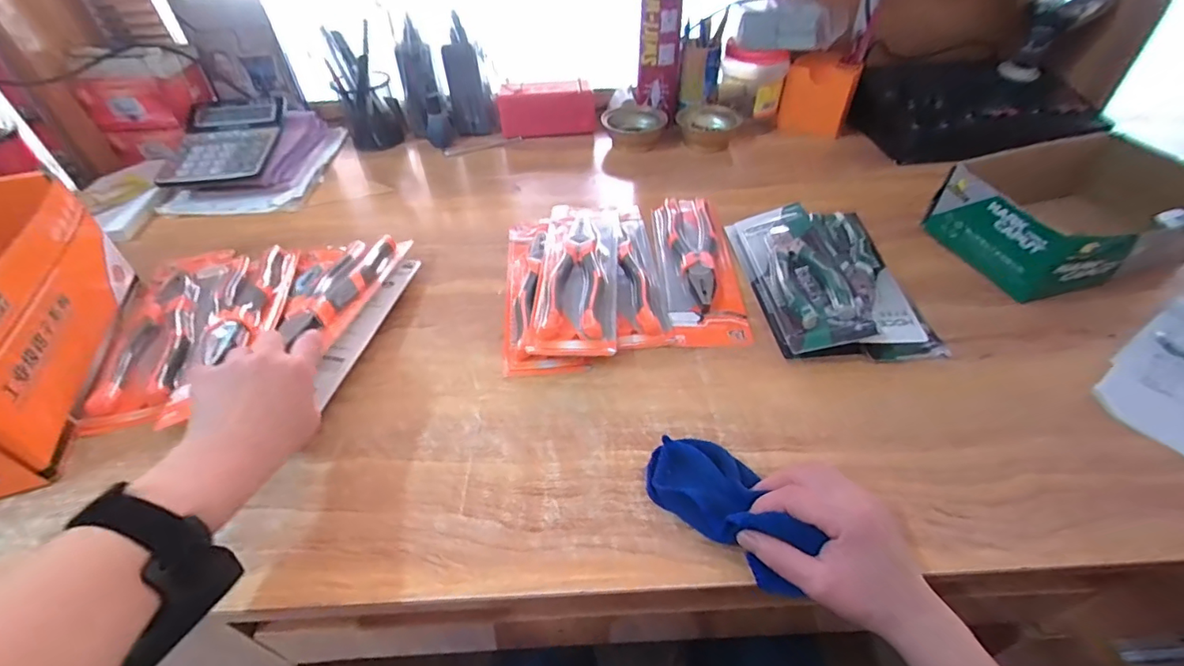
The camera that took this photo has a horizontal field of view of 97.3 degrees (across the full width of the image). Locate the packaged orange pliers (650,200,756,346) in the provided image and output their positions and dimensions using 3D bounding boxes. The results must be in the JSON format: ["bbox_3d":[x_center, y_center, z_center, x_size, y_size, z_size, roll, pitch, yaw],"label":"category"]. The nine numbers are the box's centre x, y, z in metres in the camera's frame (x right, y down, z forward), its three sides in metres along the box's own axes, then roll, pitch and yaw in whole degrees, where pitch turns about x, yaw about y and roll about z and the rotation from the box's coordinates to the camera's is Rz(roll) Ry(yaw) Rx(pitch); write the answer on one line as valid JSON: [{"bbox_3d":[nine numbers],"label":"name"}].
[{"bbox_3d":[0.122,-0.081,0.592,0.085,0.017,0.245,-2,45,0],"label":"packaged orange pliers"}]

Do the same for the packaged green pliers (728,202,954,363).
[{"bbox_3d":[0.250,-0.070,0.558,0.150,0.046,0.224,-4,45,-2],"label":"packaged green pliers"}]

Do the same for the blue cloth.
[{"bbox_3d":[0.097,0.121,0.374,0.064,0.038,0.128,-30,41,-26],"label":"blue cloth"}]

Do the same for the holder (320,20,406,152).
[{"bbox_3d":[-0.357,-0.383,0.823,0.084,0.163,0.075,-17,47,-15],"label":"holder"}]

